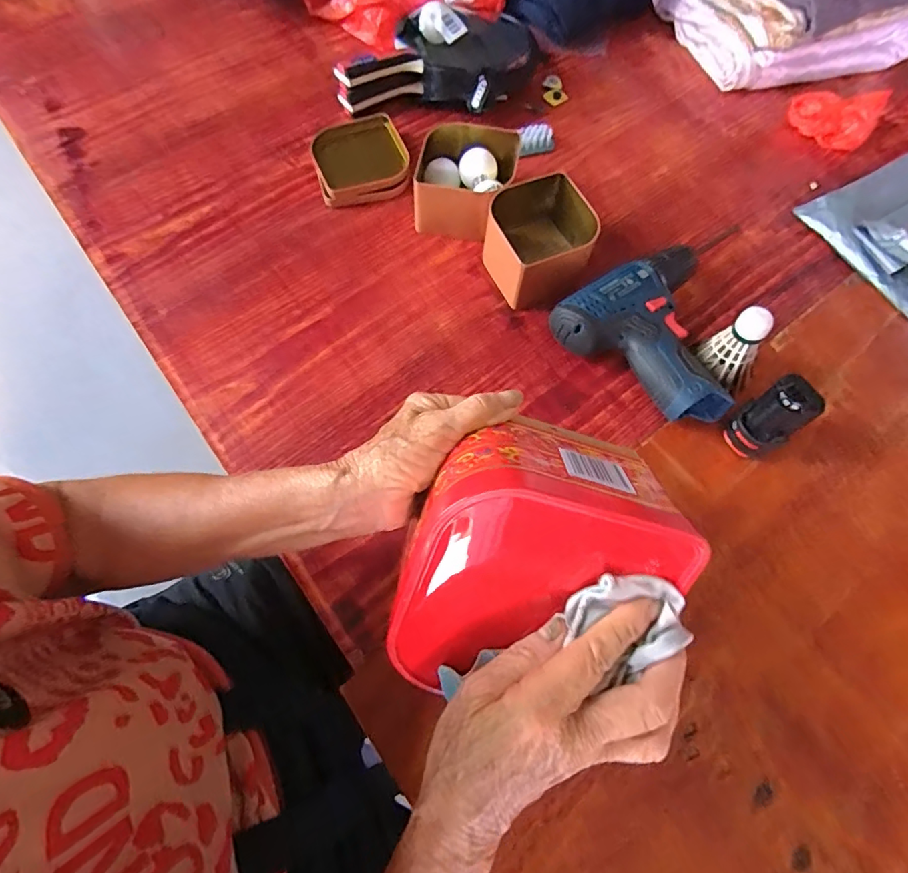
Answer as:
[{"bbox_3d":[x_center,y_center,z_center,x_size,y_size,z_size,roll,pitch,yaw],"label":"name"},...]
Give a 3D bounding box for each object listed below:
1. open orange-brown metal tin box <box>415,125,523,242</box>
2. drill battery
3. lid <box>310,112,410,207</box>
[{"bbox_3d":[0.011,-0.269,0.542,0.098,0.058,0.107,10,65,2],"label":"open orange-brown metal tin box"},{"bbox_3d":[0.257,-0.013,0.419,0.041,0.081,0.041,-29,69,-15],"label":"drill battery"},{"bbox_3d":[-0.103,-0.310,0.577,0.103,0.019,0.114,-15,66,-9],"label":"lid"}]

